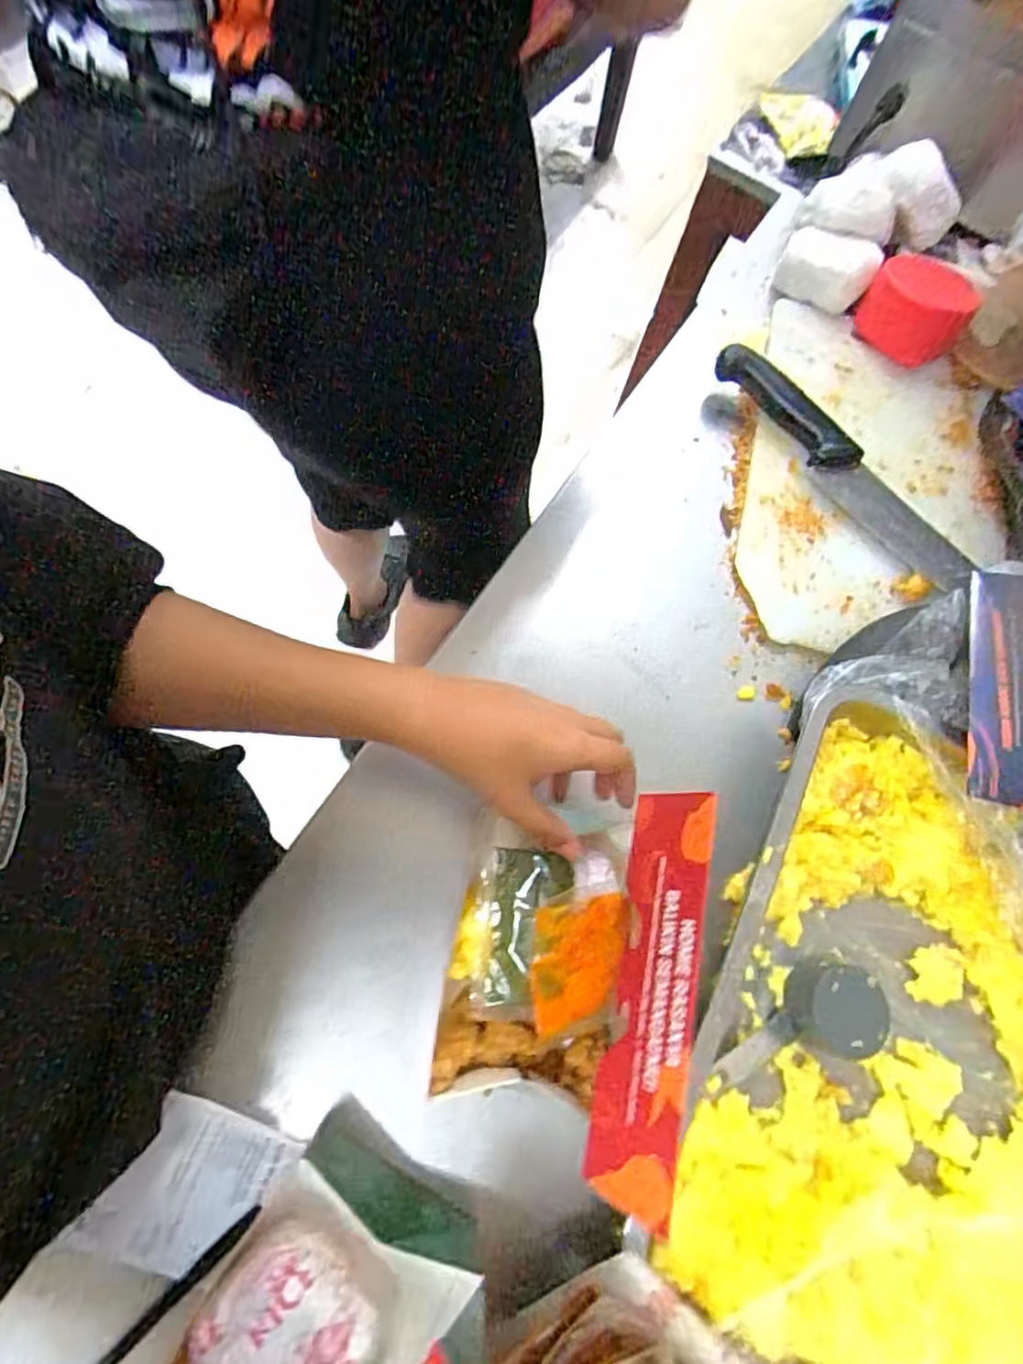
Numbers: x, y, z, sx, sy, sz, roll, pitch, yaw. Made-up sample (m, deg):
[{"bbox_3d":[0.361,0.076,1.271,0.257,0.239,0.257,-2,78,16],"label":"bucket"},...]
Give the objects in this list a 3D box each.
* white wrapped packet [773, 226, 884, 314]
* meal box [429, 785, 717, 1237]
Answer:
[{"bbox_3d":[0.299,-0.395,0.604,0.085,0.033,0.073,28,72,3],"label":"white wrapped packet"},{"bbox_3d":[0.023,0.146,0.339,0.106,0.147,0.171,12,69,2],"label":"meal box"}]

